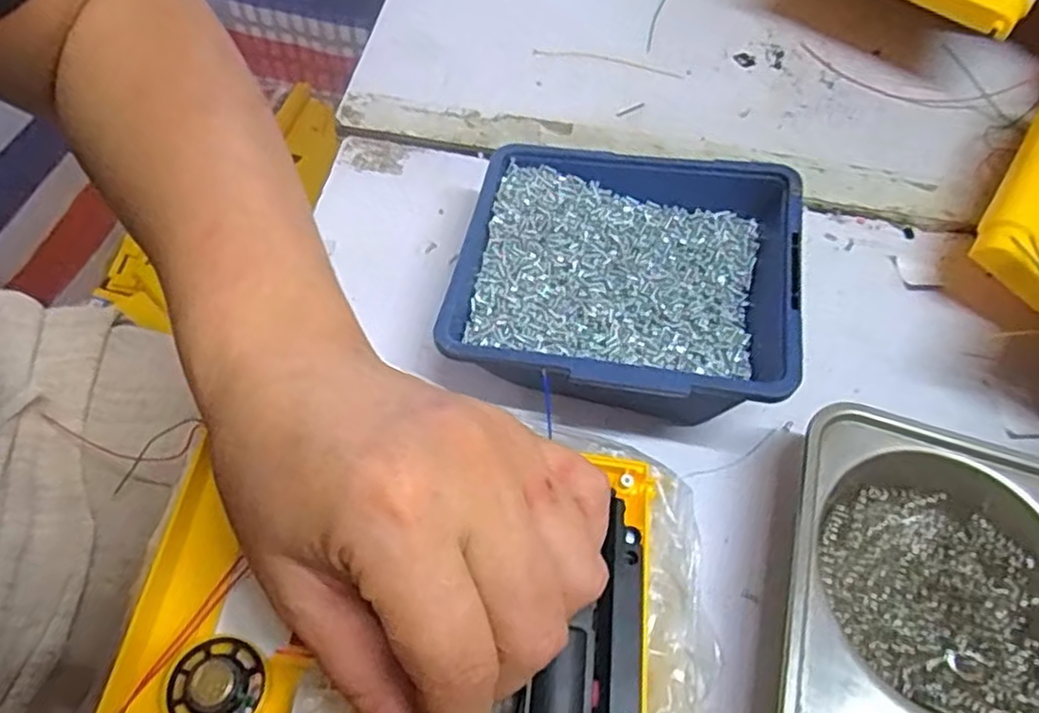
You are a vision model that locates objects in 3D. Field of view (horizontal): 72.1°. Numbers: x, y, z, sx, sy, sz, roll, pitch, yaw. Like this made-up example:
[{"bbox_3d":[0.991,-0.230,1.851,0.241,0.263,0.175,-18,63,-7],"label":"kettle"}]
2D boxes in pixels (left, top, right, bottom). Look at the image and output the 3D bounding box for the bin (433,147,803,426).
[{"bbox_3d":[0.043,-0.031,0.318,0.140,0.058,0.128,13,58,5],"label":"bin"}]

